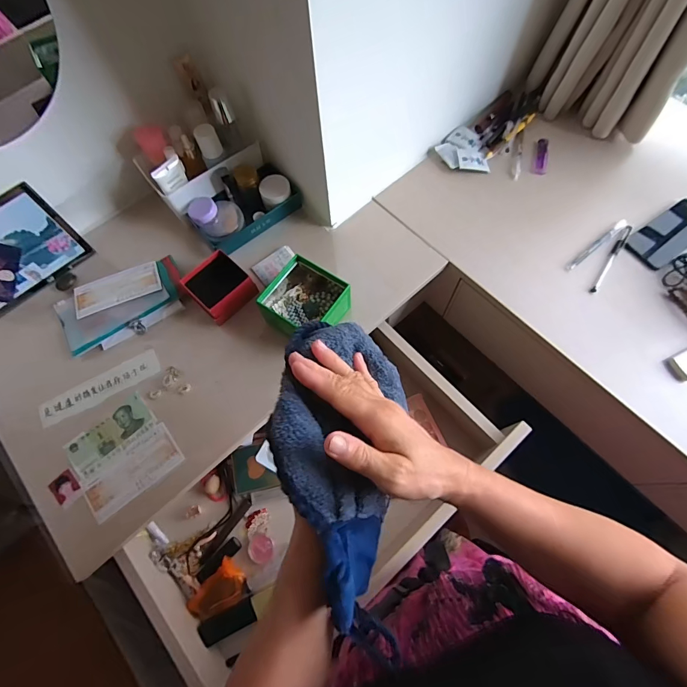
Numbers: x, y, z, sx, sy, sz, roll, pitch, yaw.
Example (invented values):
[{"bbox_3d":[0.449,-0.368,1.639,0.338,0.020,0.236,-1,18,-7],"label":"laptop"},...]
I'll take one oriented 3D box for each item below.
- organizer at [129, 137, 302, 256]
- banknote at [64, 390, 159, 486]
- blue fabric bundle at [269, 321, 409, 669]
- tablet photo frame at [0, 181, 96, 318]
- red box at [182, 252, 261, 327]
[{"bbox_3d":[-0.209,-0.278,0.658,0.205,0.109,0.182,-35,72,-11],"label":"organizer"},{"bbox_3d":[-0.346,0.139,0.569,0.127,0.005,0.069,-41,73,-12],"label":"banknote"},{"bbox_3d":[0.007,0.106,0.309,0.107,0.081,0.265,-7,78,-1],"label":"blue fabric bundle"},{"bbox_3d":[-0.546,-0.147,0.623,0.194,0.146,0.021,-41,50,-11],"label":"tablet photo frame"},{"bbox_3d":[-0.201,-0.091,0.614,0.097,0.046,0.095,-40,73,-12],"label":"red box"}]

